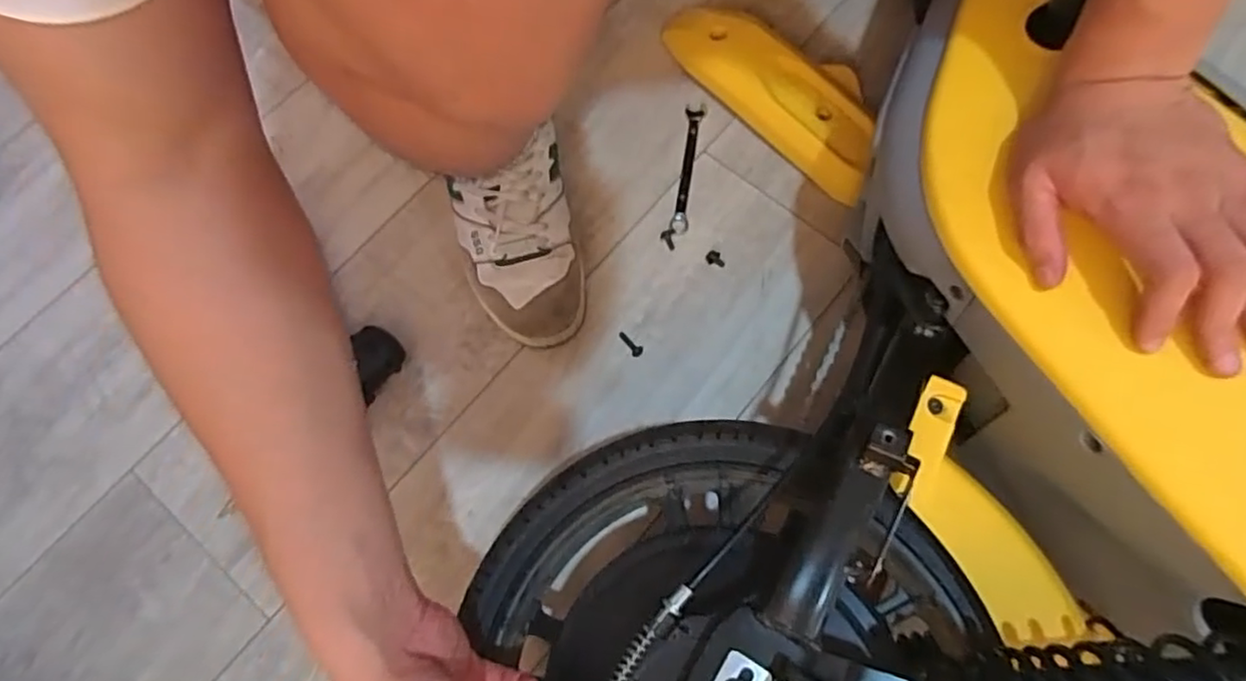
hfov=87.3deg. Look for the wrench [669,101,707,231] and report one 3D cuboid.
[{"bbox_3d":[0.068,-0.182,0.686,0.020,0.004,0.153,8,72,4],"label":"wrench"}]

